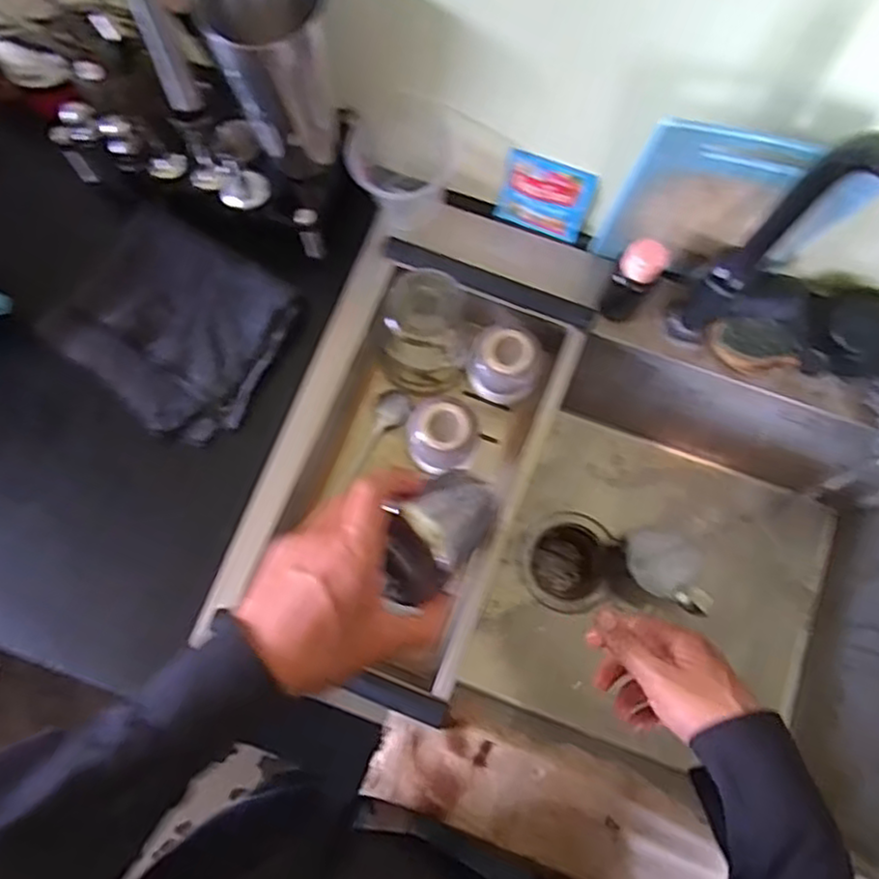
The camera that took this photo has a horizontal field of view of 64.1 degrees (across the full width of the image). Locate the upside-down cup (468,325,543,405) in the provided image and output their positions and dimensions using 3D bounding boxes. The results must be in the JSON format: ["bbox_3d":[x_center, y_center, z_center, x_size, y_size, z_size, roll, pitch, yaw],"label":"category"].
[{"bbox_3d":[0.062,-0.072,0.648,0.063,0.056,0.062,0,76,-1],"label":"upside-down cup"}]

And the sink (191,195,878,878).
[{"bbox_3d":[0.162,0.082,0.705,0.590,0.249,0.377,24,76,5],"label":"sink"}]

